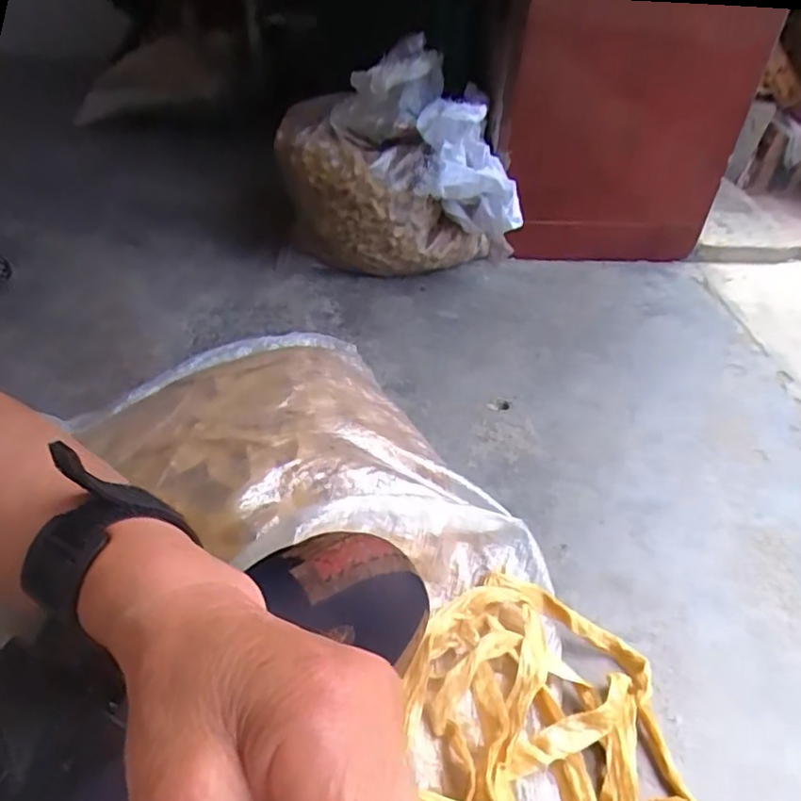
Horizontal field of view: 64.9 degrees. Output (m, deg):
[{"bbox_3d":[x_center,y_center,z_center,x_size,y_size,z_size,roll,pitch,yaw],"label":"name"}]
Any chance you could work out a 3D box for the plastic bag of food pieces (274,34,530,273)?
[{"bbox_3d":[-0.008,-0.497,1.358,0.518,0.393,0.266,4,41,-3],"label":"plastic bag of food pieces"}]

